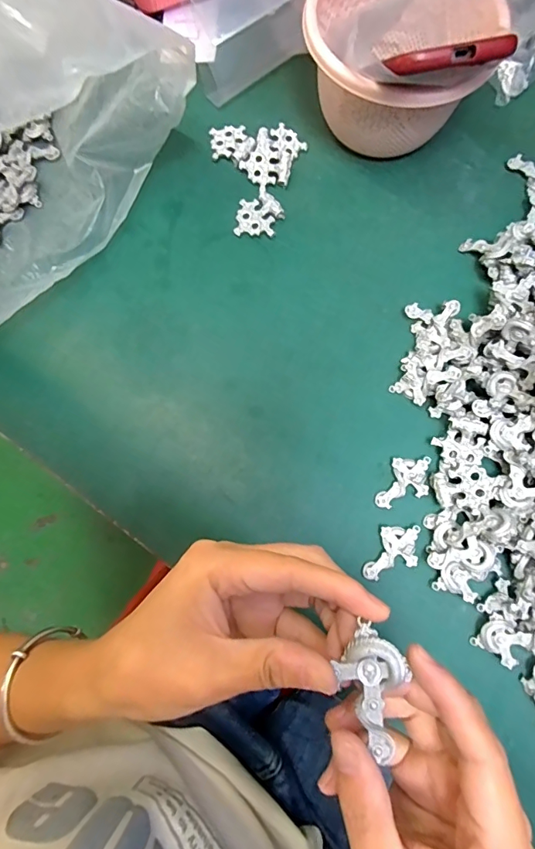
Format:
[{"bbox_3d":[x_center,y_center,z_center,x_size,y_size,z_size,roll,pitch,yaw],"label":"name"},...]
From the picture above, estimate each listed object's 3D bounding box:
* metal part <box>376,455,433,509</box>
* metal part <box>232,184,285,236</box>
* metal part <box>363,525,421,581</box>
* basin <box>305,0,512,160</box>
[{"bbox_3d":[0.105,0.044,0.330,0.031,0.005,0.048,25,79,5],"label":"metal part"},{"bbox_3d":[-0.006,-0.184,0.381,0.037,0.007,0.045,14,78,3],"label":"metal part"},{"bbox_3d":[0.093,0.094,0.318,0.031,0.005,0.048,26,79,5],"label":"metal part"},{"bbox_3d":[0.098,-0.282,0.353,0.152,0.100,0.121,41,81,8],"label":"basin"}]

